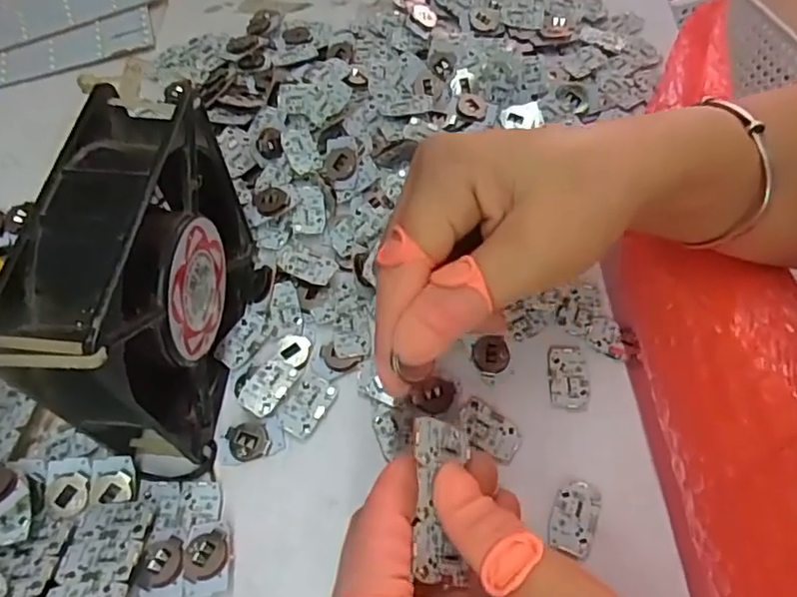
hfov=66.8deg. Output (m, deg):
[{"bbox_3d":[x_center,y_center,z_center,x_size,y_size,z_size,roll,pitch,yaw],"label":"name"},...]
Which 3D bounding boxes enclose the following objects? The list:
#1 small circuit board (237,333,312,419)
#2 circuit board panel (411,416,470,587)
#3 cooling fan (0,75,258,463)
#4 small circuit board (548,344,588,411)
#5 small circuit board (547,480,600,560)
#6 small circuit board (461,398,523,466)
[{"bbox_3d":[-0.059,0.035,0.291,0.019,0.004,0.044,24,64,17],"label":"small circuit board"},{"bbox_3d":[0.015,0.069,0.212,0.004,0.026,0.053,-26,50,40],"label":"circuit board panel"},{"bbox_3d":[-0.102,-0.003,0.251,0.044,0.112,0.132,3,60,2],"label":"cooling fan"},{"bbox_3d":[0.081,0.036,0.287,0.017,0.004,0.032,0,60,4],"label":"small circuit board"},{"bbox_3d":[0.075,0.092,0.257,0.019,0.004,0.030,19,63,14],"label":"small circuit board"},{"bbox_3d":[0.041,0.060,0.277,0.031,0.004,0.019,33,67,21],"label":"small circuit board"}]

